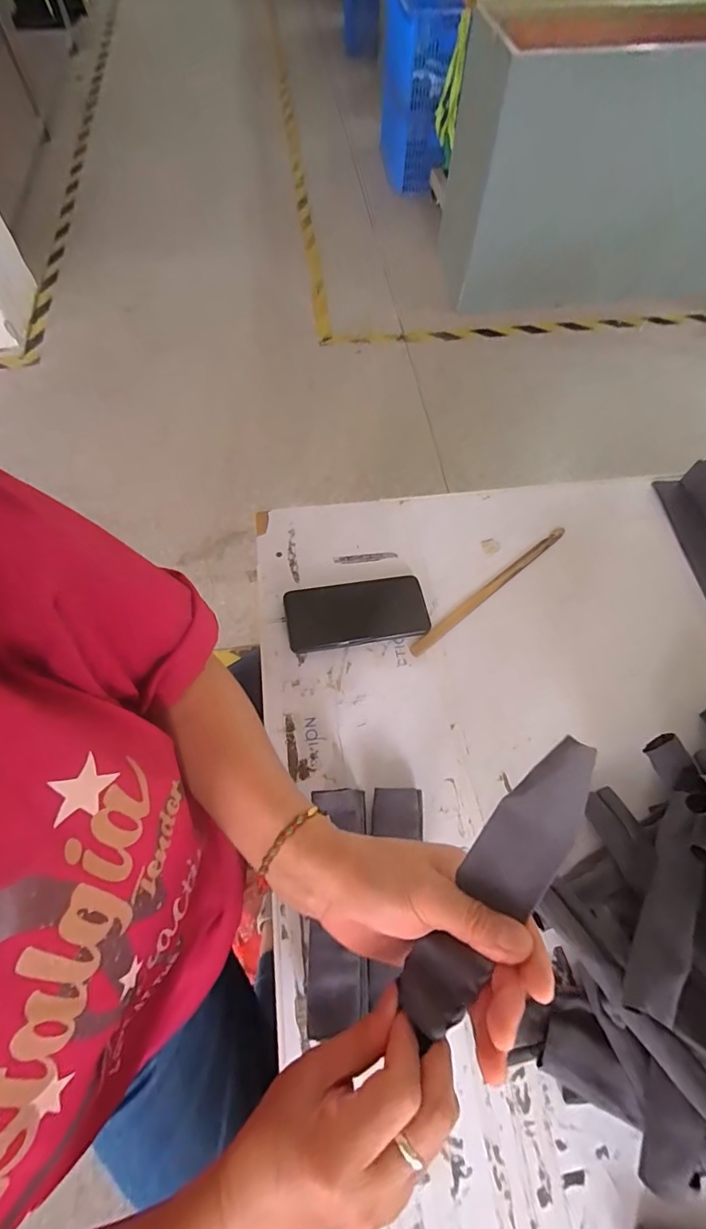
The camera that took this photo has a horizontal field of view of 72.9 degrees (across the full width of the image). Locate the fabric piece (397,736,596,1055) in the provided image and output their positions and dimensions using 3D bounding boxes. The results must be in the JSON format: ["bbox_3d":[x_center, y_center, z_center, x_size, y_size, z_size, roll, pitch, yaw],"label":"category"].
[{"bbox_3d":[0.085,0.149,0.268,0.041,0.017,0.171,32,87,14],"label":"fabric piece"}]

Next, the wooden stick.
[{"bbox_3d":[0.170,-0.033,0.586,0.260,0.007,0.016,-37,70,-17],"label":"wooden stick"}]

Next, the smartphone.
[{"bbox_3d":[0.004,-0.002,0.568,0.165,0.015,0.080,-9,64,-5],"label":"smartphone"}]

